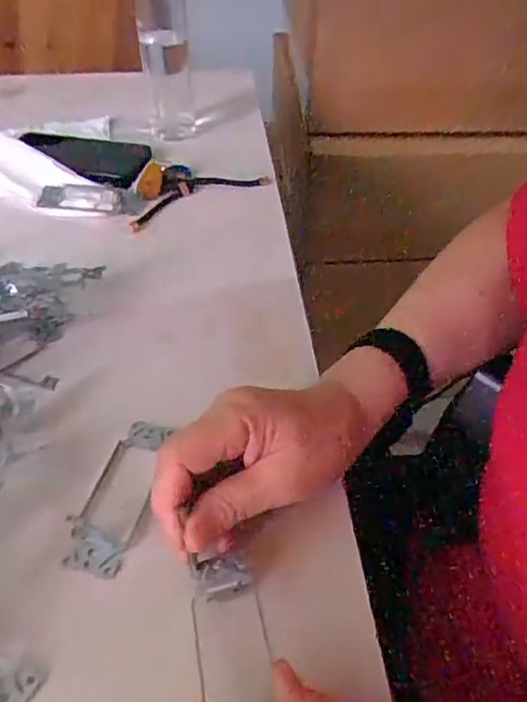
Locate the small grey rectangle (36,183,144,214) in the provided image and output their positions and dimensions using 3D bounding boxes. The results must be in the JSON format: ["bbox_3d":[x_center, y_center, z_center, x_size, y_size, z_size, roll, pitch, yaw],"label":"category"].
[{"bbox_3d":[-0.185,-0.165,0.596,0.112,0.008,0.036,5,68,2],"label":"small grey rectangle"}]

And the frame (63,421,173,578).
[{"bbox_3d":[-0.090,0.088,0.353,0.040,0.006,0.105,13,46,11],"label":"frame"}]

